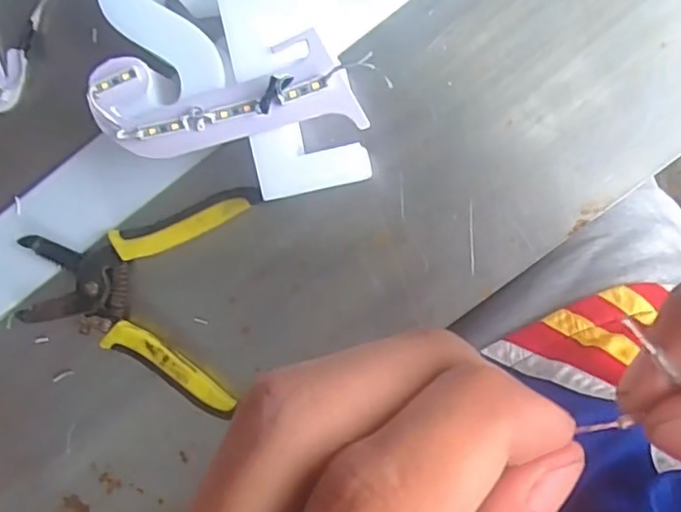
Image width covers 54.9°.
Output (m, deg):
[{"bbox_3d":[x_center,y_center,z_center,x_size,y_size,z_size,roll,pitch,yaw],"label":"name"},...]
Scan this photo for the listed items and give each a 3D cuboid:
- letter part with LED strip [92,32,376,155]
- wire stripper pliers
[{"bbox_3d":[-0.058,-0.081,0.328,0.133,0.014,0.050,-5,95,9],"label":"letter part with LED strip"},{"bbox_3d":[-0.122,0.019,0.388,0.132,0.015,0.132,10,98,5],"label":"wire stripper pliers"}]

